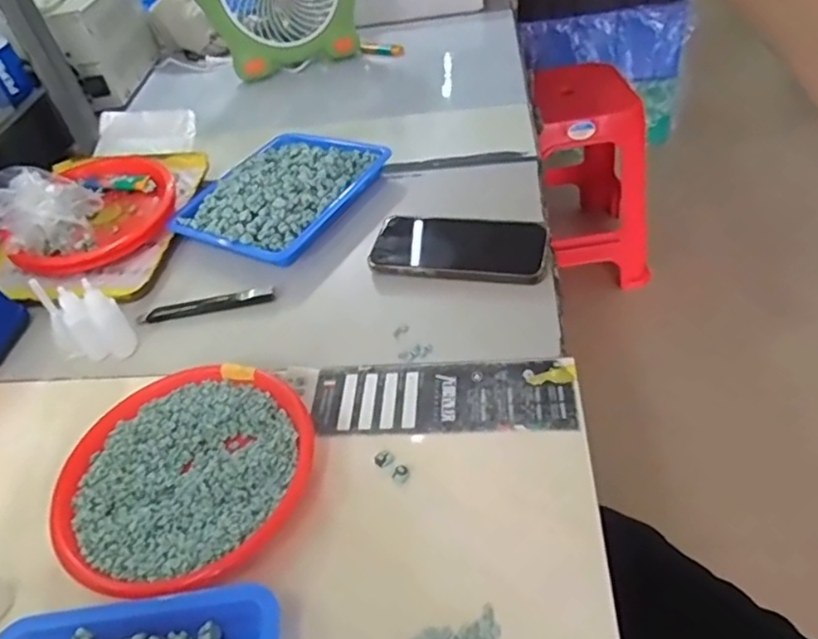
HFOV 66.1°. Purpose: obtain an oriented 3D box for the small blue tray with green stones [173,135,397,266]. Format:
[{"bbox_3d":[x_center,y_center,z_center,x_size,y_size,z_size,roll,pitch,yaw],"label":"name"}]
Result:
[{"bbox_3d":[-0.141,-0.149,0.695,0.166,0.033,0.215,18,47,27],"label":"small blue tray with green stones"}]

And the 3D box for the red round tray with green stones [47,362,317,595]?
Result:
[{"bbox_3d":[-0.160,0.111,0.454,0.175,0.032,0.173,-4,40,4],"label":"red round tray with green stones"}]

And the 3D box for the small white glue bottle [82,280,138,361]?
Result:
[{"bbox_3d":[-0.262,-0.001,0.549,0.024,0.070,0.027,-26,44,-21],"label":"small white glue bottle"}]

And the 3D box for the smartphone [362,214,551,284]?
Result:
[{"bbox_3d":[0.048,-0.069,0.598,0.164,0.018,0.077,5,42,14],"label":"smartphone"}]

